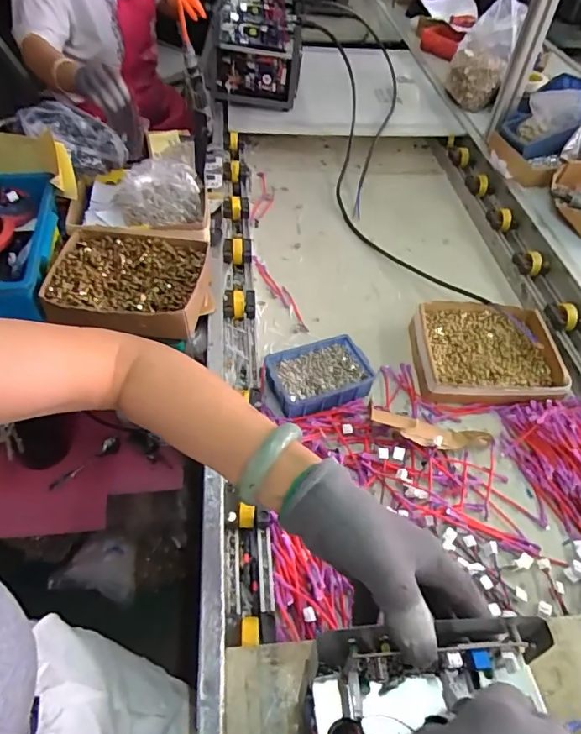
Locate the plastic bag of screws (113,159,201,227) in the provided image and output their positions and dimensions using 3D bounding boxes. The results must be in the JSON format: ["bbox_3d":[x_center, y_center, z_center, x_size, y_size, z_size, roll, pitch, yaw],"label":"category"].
[{"bbox_3d":[-0.221,-0.292,0.837,0.142,0.065,0.117,-13,51,-15],"label":"plastic bag of screws"}]

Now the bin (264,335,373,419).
[{"bbox_3d":[0.042,0.015,0.753,0.151,0.049,0.098,-15,52,-16],"label":"bin"}]

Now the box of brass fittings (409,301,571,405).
[{"bbox_3d":[0.318,-0.022,0.813,0.226,0.052,0.198,6,49,1],"label":"box of brass fittings"}]

